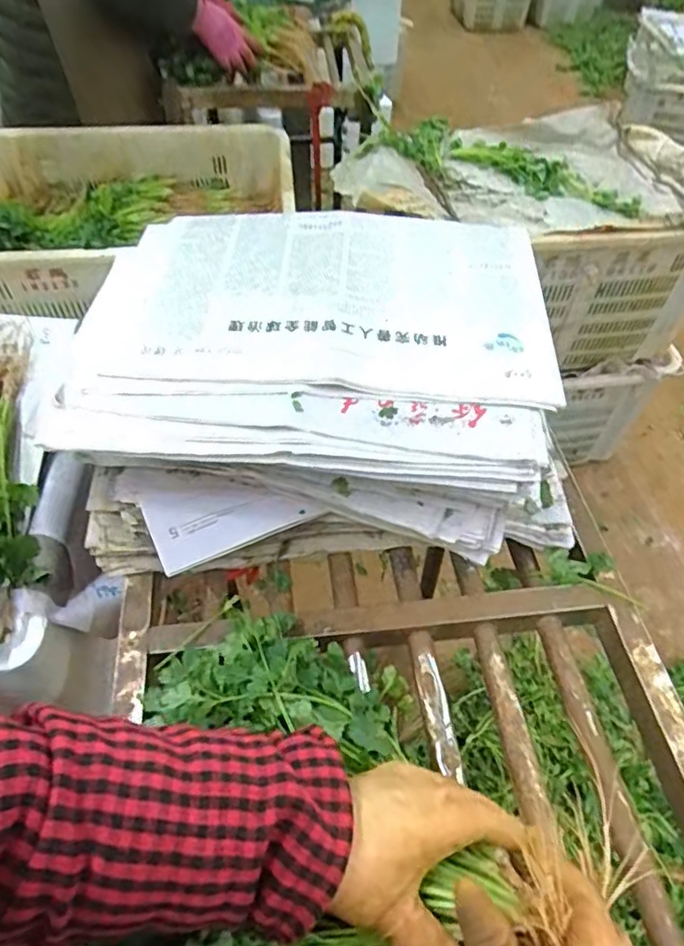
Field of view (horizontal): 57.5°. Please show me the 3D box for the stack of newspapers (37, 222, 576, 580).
[{"bbox_3d":[-0.023,-0.091,0.601,0.452,0.144,0.357,-1,51,-3],"label":"stack of newspapers"}]

